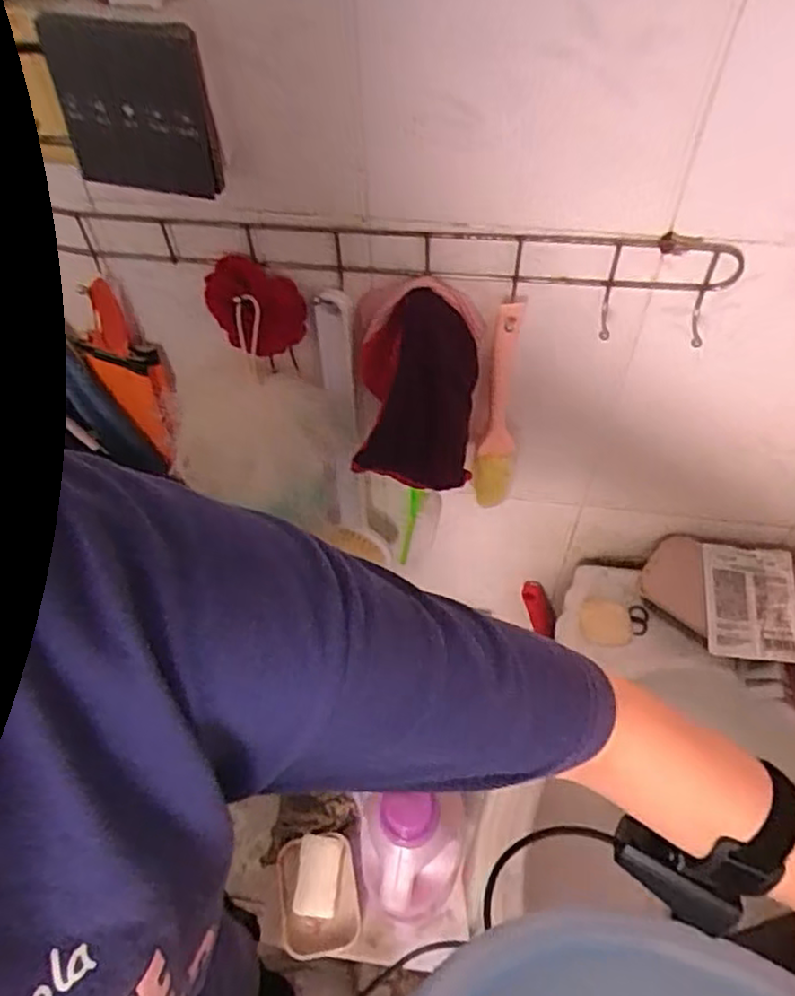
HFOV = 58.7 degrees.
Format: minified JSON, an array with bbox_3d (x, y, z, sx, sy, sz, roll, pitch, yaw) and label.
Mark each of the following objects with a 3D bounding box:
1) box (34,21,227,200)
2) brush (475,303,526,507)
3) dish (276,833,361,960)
[{"bbox_3d":[-0.145,-0.218,0.399,0.088,0.083,0.021,10,55,8],"label":"box"},{"bbox_3d":[0.081,-0.066,0.555,0.028,0.195,0.036,8,55,7],"label":"brush"},{"bbox_3d":[-0.098,0.490,0.873,0.091,0.026,0.125,-10,54,-6],"label":"dish"}]

